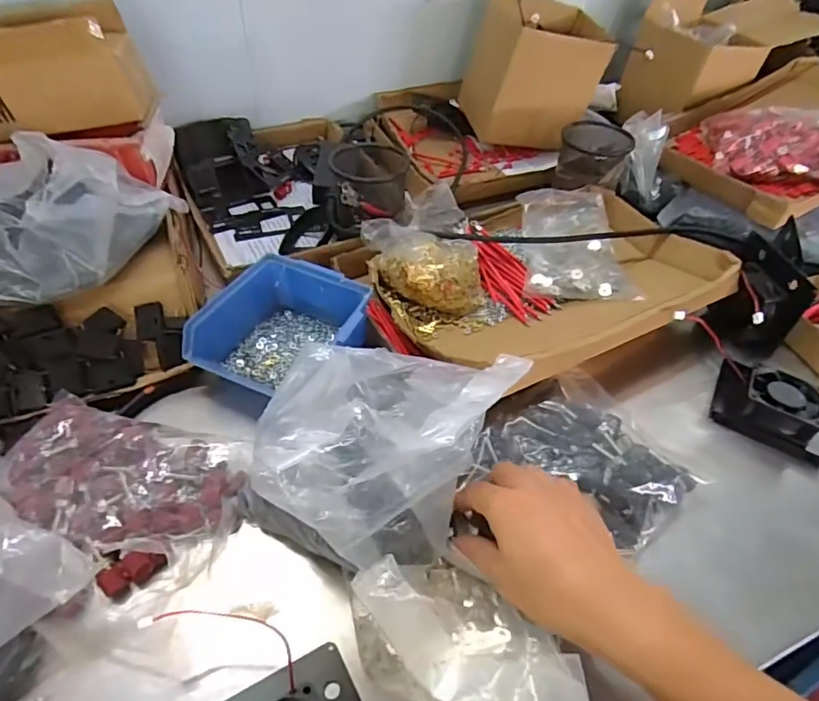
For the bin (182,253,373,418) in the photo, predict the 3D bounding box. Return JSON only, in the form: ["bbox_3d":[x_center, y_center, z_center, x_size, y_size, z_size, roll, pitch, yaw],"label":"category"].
[{"bbox_3d":[-0.113,-0.015,0.490,0.125,0.061,0.131,23,50,18],"label":"bin"}]

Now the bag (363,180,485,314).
[{"bbox_3d":[0.012,-0.111,0.562,0.115,0.057,0.148,-5,47,-8],"label":"bag"}]

